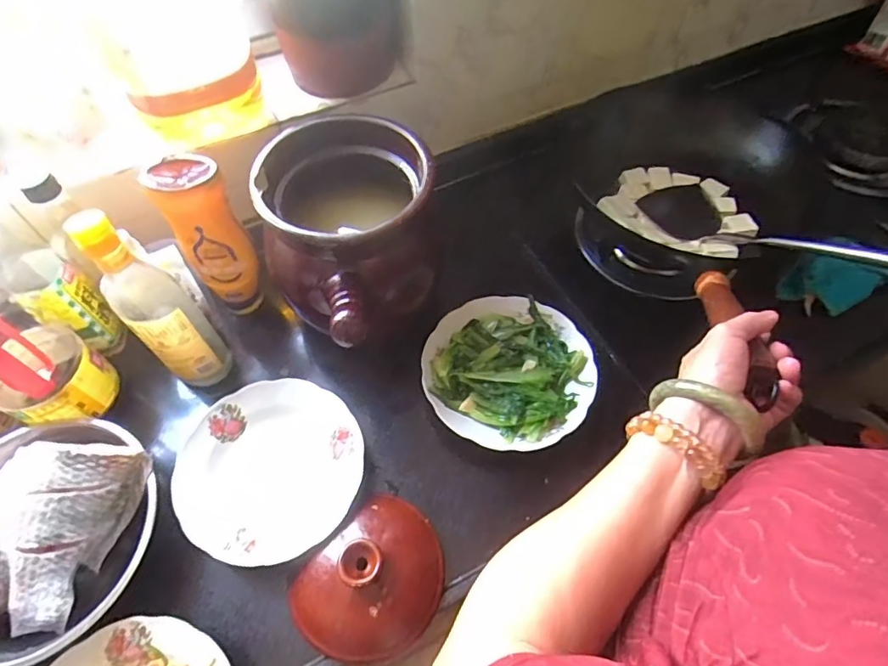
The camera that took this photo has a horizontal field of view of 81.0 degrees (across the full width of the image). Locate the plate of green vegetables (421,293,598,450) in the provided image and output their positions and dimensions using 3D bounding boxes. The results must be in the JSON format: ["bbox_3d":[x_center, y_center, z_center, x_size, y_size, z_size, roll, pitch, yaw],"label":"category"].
[{"bbox_3d":[0.077,0.044,0.620,0.191,0.045,0.192,0,60,0],"label":"plate of green vegetables"}]

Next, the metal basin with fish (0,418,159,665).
[{"bbox_3d":[-0.411,0.187,0.504,0.213,0.082,0.217,0,60,0],"label":"metal basin with fish"}]

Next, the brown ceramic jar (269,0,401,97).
[{"bbox_3d":[-0.132,-0.404,0.659,0.148,0.140,0.121,-9,60,-6],"label":"brown ceramic jar"}]

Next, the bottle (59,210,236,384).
[{"bbox_3d":[-0.303,-0.028,0.549,0.077,0.260,0.061,39,67,20],"label":"bottle"}]

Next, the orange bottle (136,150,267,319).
[{"bbox_3d":[-0.268,-0.108,0.618,0.074,0.220,0.059,-29,64,-16],"label":"orange bottle"}]

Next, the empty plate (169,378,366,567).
[{"bbox_3d":[-0.186,0.145,0.565,0.191,0.033,0.191,0,60,0],"label":"empty plate"}]

